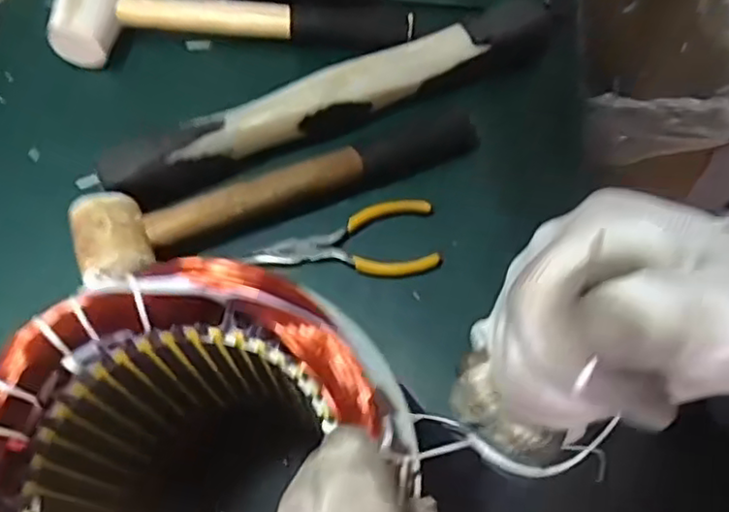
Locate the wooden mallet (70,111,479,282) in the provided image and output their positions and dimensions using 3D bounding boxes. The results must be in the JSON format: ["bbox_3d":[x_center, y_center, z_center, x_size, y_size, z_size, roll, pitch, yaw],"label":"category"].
[{"bbox_3d":[-0.051,-0.048,0.421,0.261,0.041,0.062,-23,65,-8],"label":"wooden mallet"}]

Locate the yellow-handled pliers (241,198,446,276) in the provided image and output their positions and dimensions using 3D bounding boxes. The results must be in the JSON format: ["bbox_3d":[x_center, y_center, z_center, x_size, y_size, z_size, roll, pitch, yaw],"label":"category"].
[{"bbox_3d":[-0.014,-0.007,0.417,0.116,0.009,0.047,-7,64,0],"label":"yellow-handled pliers"}]

